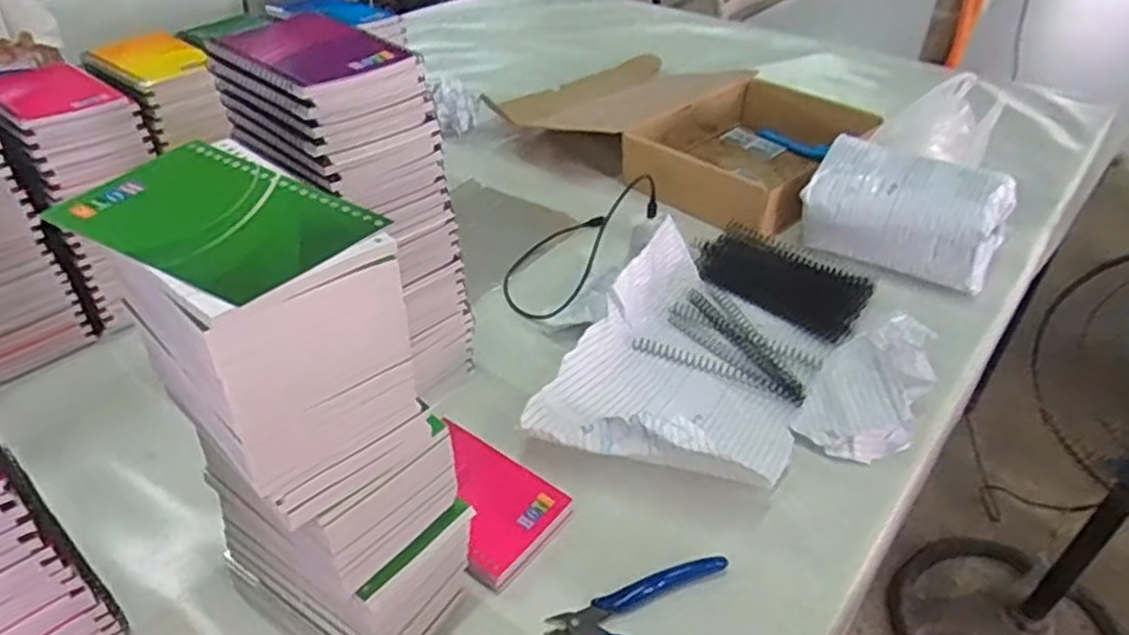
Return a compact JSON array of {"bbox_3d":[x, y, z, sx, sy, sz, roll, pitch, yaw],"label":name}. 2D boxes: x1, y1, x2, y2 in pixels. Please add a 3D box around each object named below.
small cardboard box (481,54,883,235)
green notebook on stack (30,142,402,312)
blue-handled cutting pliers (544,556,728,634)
[{"bbox_3d":[0.158,-0.254,0.957,0.294,0.078,0.450,-28,48,-36],"label":"small cardboard box"},{"bbox_3d":[-0.149,-0.044,0.311,0.125,0.008,0.078,21,44,25],"label":"green notebook on stack"},{"bbox_3d":[0.062,0.189,0.481,0.123,0.019,0.087,13,41,16],"label":"blue-handled cutting pliers"}]

